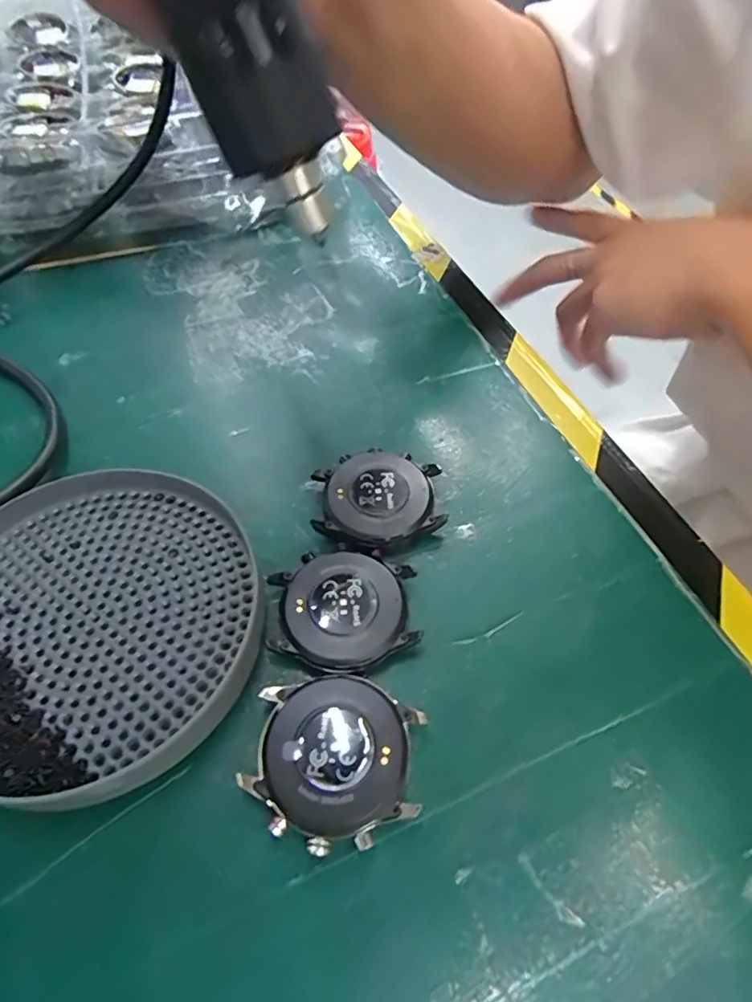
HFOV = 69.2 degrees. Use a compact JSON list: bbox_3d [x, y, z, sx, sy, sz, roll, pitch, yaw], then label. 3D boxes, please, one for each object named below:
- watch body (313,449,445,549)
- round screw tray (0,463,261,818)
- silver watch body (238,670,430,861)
[{"bbox_3d":[0.001,-0.002,0.221,0.049,0.011,0.047,1,53,-1],"label":"watch body"},{"bbox_3d":[-0.099,0.039,0.190,0.111,0.014,0.116,1,53,-1],"label":"round screw tray"},{"bbox_3d":[-0.012,0.077,0.164,0.048,0.011,0.045,4,53,1],"label":"silver watch body"}]

